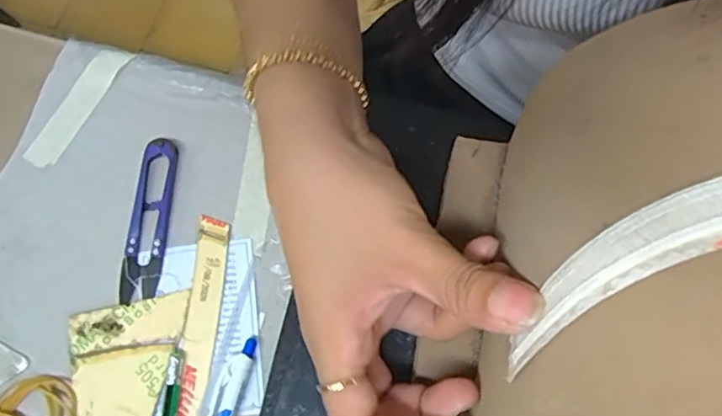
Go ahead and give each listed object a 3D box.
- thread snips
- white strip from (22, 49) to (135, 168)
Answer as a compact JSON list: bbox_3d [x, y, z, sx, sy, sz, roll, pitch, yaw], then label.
[{"bbox_3d":[-0.122,0.006,0.329,0.021,0.010,0.094,5,73,2],"label":"thread snips"},{"bbox_3d":[-0.174,-0.064,0.353,0.019,0.004,0.086,29,77,2],"label":"white strip"}]

